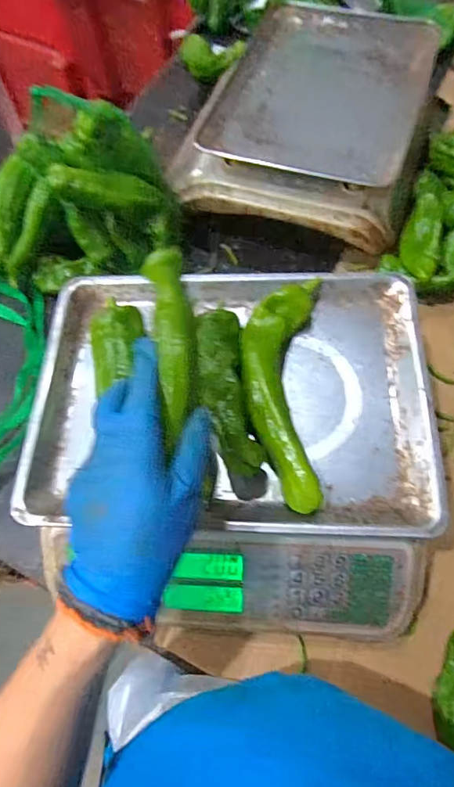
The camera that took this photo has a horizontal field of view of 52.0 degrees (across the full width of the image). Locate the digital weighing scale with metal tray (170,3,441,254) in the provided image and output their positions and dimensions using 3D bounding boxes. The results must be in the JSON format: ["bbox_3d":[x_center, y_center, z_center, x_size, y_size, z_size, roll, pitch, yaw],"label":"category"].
[{"bbox_3d":[0.092,-0.360,0.615,0.309,0.090,0.331,13,66,9],"label":"digital weighing scale with metal tray"}]

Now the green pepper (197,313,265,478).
[{"bbox_3d":[-0.002,-0.007,0.390,0.042,0.048,0.149,-9,65,-1],"label":"green pepper"}]

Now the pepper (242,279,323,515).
[{"bbox_3d":[0.046,-0.010,0.393,0.063,0.039,0.208,1,65,4],"label":"pepper"}]

